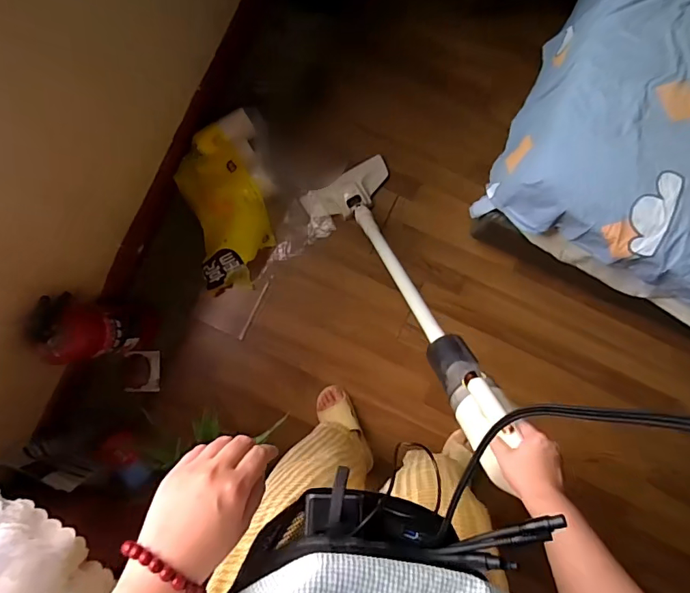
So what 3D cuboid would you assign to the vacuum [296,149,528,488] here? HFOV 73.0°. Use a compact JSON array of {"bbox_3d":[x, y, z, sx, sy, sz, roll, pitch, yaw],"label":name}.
[{"bbox_3d":[0.112,-0.059,1.016,0.238,0.944,0.117,-25,131,2],"label":"vacuum"}]

